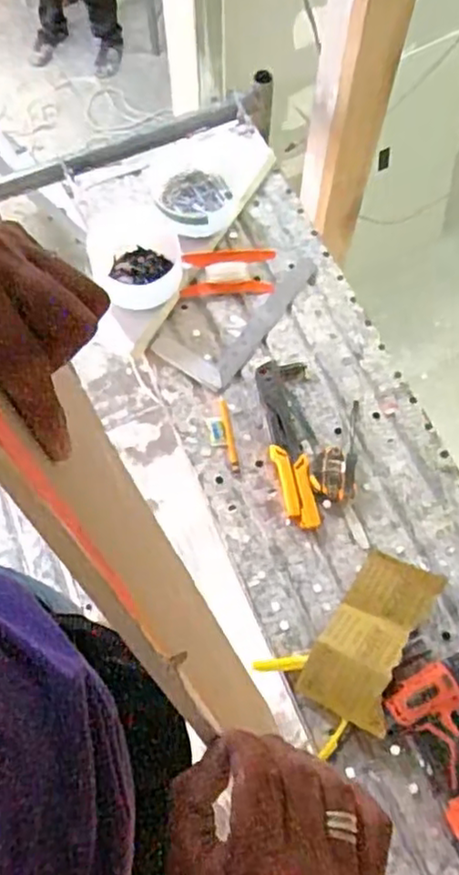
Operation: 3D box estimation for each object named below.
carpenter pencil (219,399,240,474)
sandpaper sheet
[{"bbox_3d":[-0.001,-0.002,1.058,0.015,0.006,0.126,-9,72,-2],"label":"carpenter pencil"},{"bbox_3d":[0.205,0.282,0.931,0.124,0.049,0.236,33,60,11],"label":"sandpaper sheet"}]

